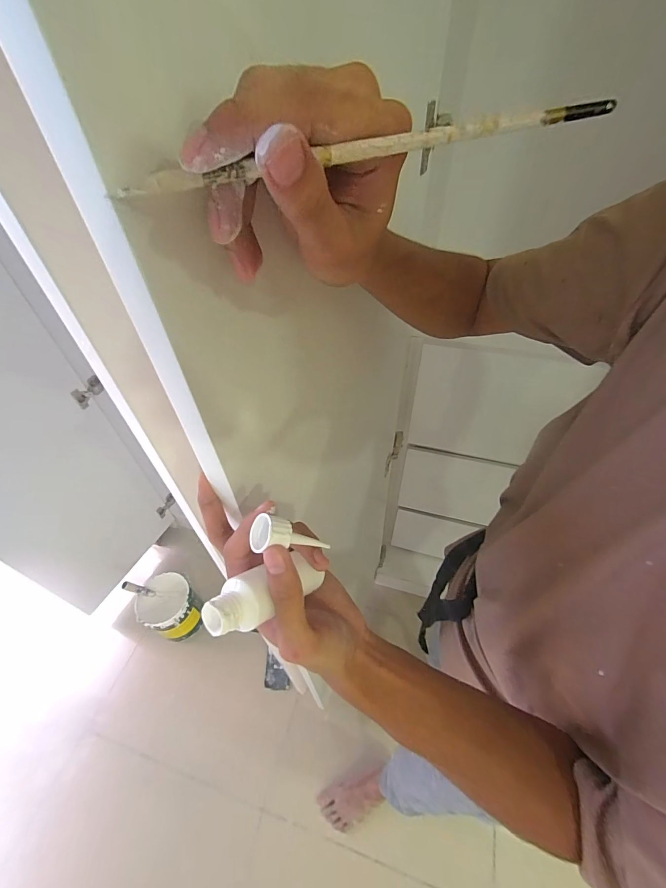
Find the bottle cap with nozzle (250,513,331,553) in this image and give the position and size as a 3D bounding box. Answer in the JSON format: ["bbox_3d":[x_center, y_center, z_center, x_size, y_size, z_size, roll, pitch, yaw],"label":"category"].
[{"bbox_3d":[-0.024,0.060,0.230,0.056,0.018,0.019,23,33,-40],"label":"bottle cap with nozzle"}]

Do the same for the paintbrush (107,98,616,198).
[{"bbox_3d":[0.021,-0.114,0.137,0.200,0.006,0.004,-17,50,-9],"label":"paintbrush"}]

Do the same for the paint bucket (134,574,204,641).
[{"bbox_3d":[-0.557,0.574,1.255,0.176,0.178,0.175,-1,48,1],"label":"paint bucket"}]

